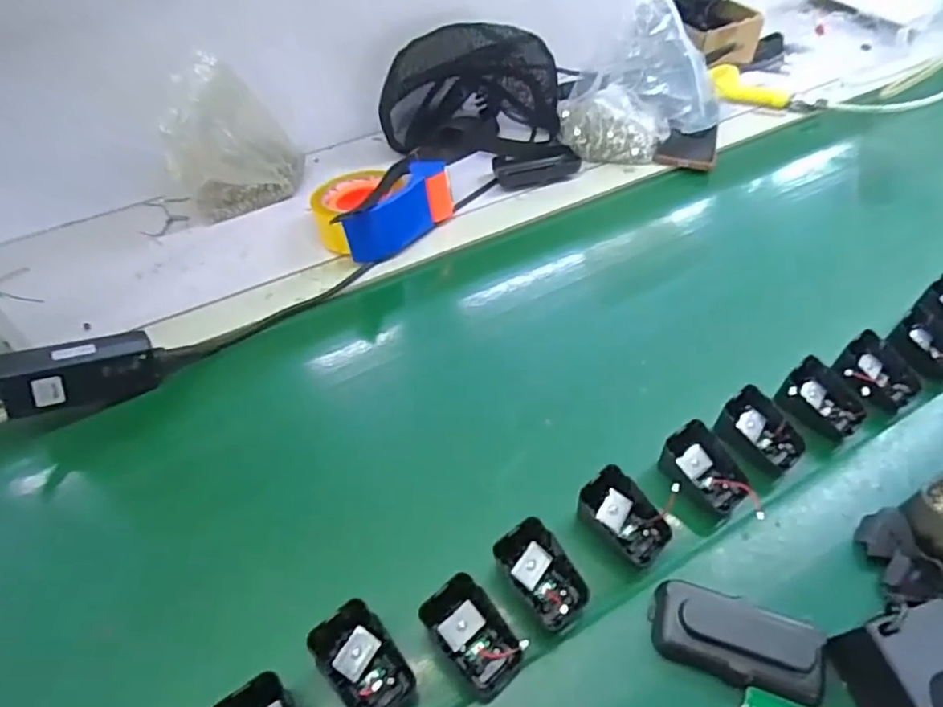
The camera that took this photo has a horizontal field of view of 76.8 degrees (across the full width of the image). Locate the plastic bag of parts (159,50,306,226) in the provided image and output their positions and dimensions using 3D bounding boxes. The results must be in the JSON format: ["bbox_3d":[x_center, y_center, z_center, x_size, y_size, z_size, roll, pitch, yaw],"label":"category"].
[{"bbox_3d":[-0.280,-0.250,0.696,0.142,0.141,0.095,-18,59,-12],"label":"plastic bag of parts"}]

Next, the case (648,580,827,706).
[{"bbox_3d":[0.175,0.189,0.392,0.104,0.027,0.053,12,57,7],"label":"case"}]

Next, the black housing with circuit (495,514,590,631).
[{"bbox_3d":[0.050,0.154,0.416,0.043,0.027,0.068,-33,63,-20],"label":"black housing with circuit"}]

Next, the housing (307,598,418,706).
[{"bbox_3d":[-0.066,0.201,0.381,0.044,0.018,0.079,-32,89,-30],"label":"housing"}]

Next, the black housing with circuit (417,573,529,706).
[{"bbox_3d":[0.002,0.184,0.389,0.046,0.033,0.068,-39,65,-23],"label":"black housing with circuit"}]

